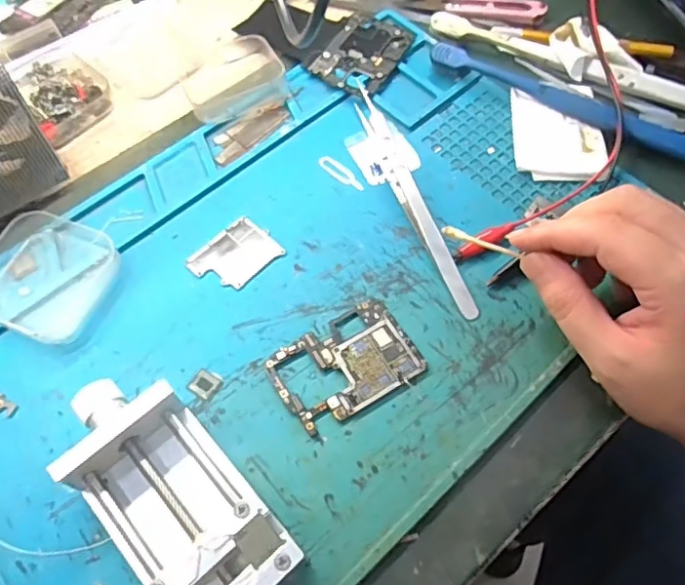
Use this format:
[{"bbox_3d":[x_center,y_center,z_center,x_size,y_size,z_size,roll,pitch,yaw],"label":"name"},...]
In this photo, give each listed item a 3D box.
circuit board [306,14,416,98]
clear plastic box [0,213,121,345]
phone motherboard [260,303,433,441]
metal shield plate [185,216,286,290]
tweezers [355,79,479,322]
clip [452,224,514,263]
[{"bbox_3d":[0.014,-0.161,0.386,0.050,0.004,0.071,30,67,14],"label":"circuit board"},{"bbox_3d":[-0.158,-0.009,0.305,0.069,0.014,0.062,21,65,9],"label":"clear plastic box"},{"bbox_3d":[0.002,0.036,0.287,0.069,0.004,0.047,-28,67,-13],"label":"phone motherboard"},{"bbox_3d":[-0.059,-0.020,0.315,0.044,0.004,0.033,-40,70,-18],"label":"metal shield plate"},{"bbox_3d":[0.038,-0.061,0.328,0.015,0.013,0.168,-16,65,-8],"label":"tweezers"},{"bbox_3d":[0.076,-0.027,0.313,0.036,0.005,0.009,-31,67,1],"label":"clip"}]

